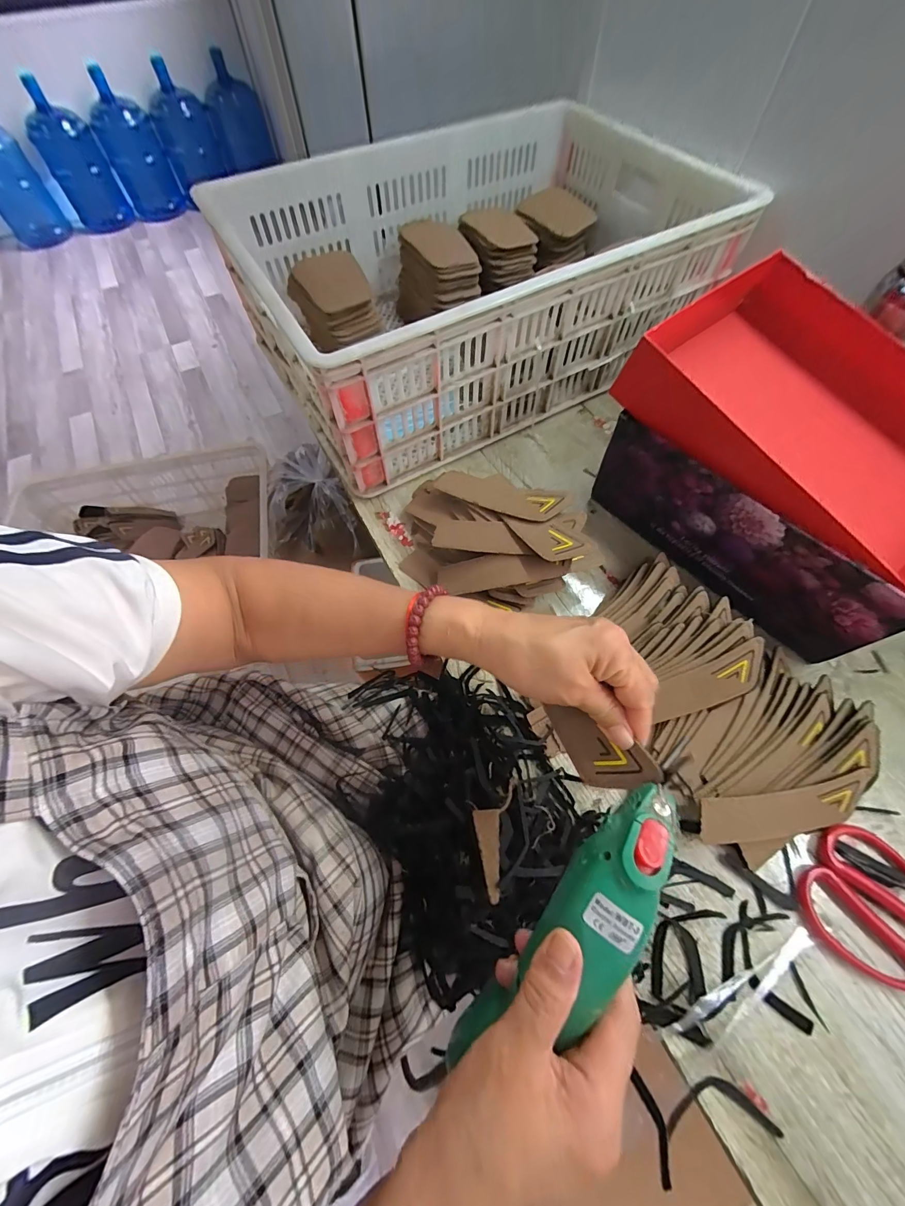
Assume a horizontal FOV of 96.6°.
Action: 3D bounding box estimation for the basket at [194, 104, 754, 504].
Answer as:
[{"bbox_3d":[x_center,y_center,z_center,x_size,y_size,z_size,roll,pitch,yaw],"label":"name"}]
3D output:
[{"bbox_3d":[0.033,-0.490,0.594,0.632,0.189,0.468,-30,66,-14],"label":"basket"}]

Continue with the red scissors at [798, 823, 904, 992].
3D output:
[{"bbox_3d":[0.369,0.256,0.305,0.182,0.007,0.098,29,67,15],"label":"red scissors"}]

